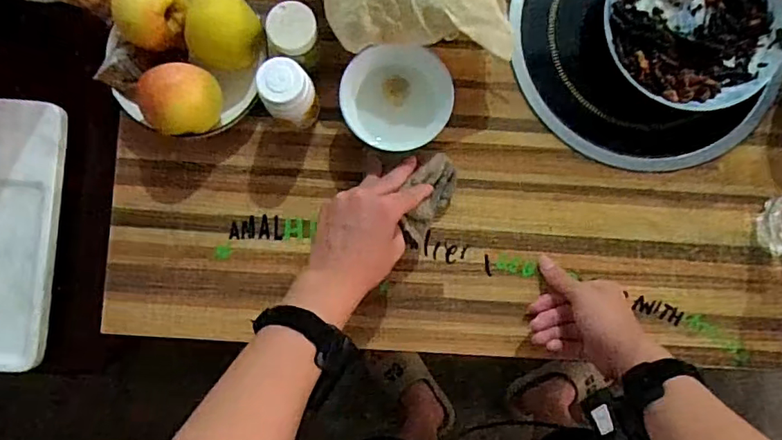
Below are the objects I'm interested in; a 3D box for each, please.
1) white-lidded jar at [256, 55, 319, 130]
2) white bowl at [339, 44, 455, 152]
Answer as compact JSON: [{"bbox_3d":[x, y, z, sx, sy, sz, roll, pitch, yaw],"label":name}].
[{"bbox_3d":[-0.102,-0.126,0.551,0.051,0.094,0.049,0,87,0],"label":"white-lidded jar"},{"bbox_3d":[0.007,-0.130,0.579,0.113,0.059,0.109,0,87,0],"label":"white bowl"}]

